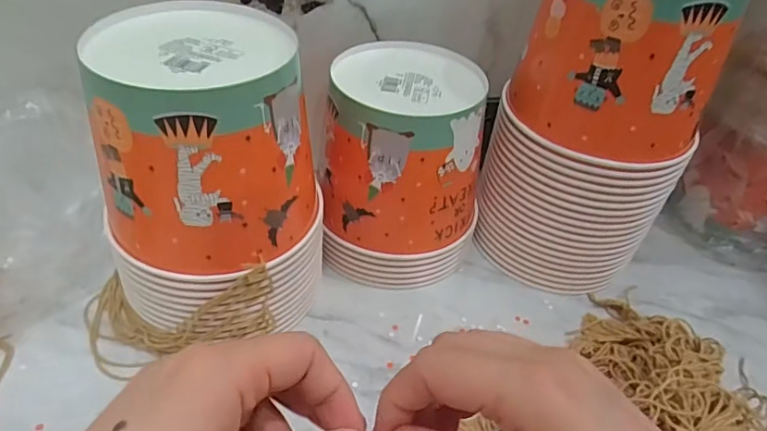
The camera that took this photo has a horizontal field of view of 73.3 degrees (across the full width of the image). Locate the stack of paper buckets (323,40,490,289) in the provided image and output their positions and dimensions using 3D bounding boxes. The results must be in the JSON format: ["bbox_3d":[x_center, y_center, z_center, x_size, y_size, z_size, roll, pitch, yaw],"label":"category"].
[{"bbox_3d":[0.021,-0.041,0.477,0.139,0.174,0.131,7,41,0],"label":"stack of paper buckets"}]

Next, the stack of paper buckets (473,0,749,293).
[{"bbox_3d":[0.180,-0.079,0.453,0.156,0.292,0.128,18,42,13],"label":"stack of paper buckets"}]

